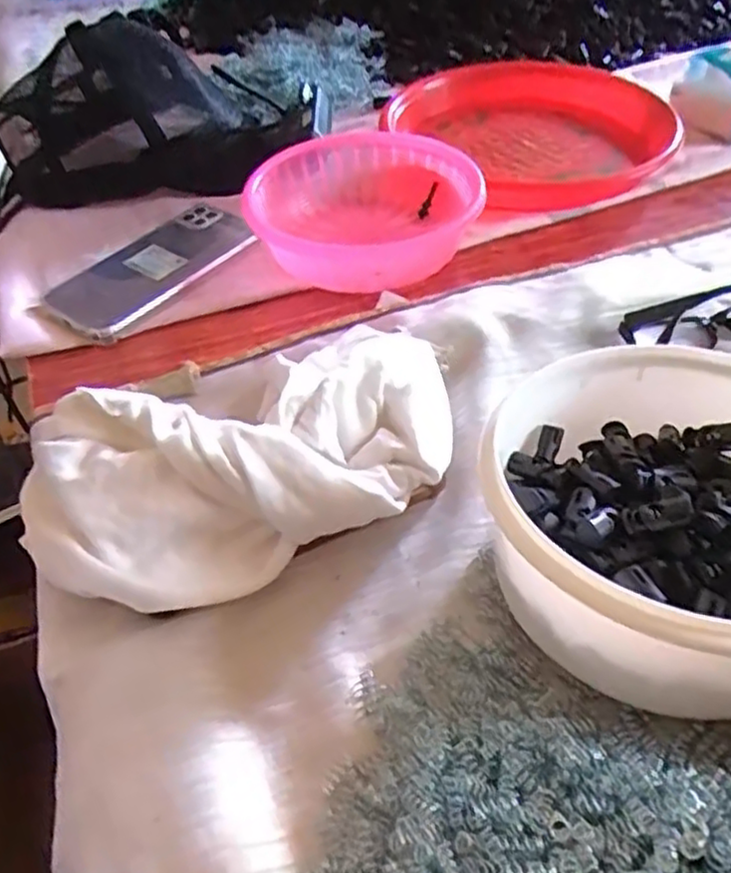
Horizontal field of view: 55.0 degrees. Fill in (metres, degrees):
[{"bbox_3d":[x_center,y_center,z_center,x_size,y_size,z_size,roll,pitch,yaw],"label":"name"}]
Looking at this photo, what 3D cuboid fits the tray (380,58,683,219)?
[{"bbox_3d":[0.182,-0.302,0.676,0.274,0.043,0.281,-15,48,-11],"label":"tray"}]

